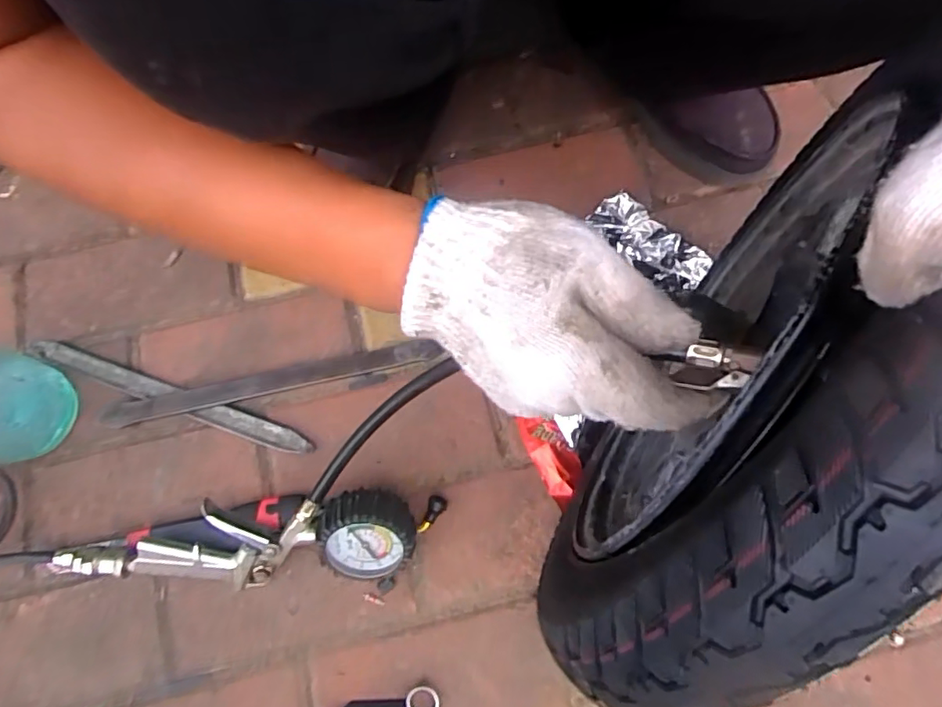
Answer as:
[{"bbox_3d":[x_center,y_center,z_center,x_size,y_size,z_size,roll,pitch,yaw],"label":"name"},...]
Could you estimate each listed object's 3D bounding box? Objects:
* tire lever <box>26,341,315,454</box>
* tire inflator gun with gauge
[{"bbox_3d":[-0.267,0.035,0.502,0.273,0.013,0.020,18,75,7],"label":"tire lever"},{"bbox_3d":[-0.170,0.142,0.445,0.282,0.074,0.069,1,73,2],"label":"tire inflator gun with gauge"}]

